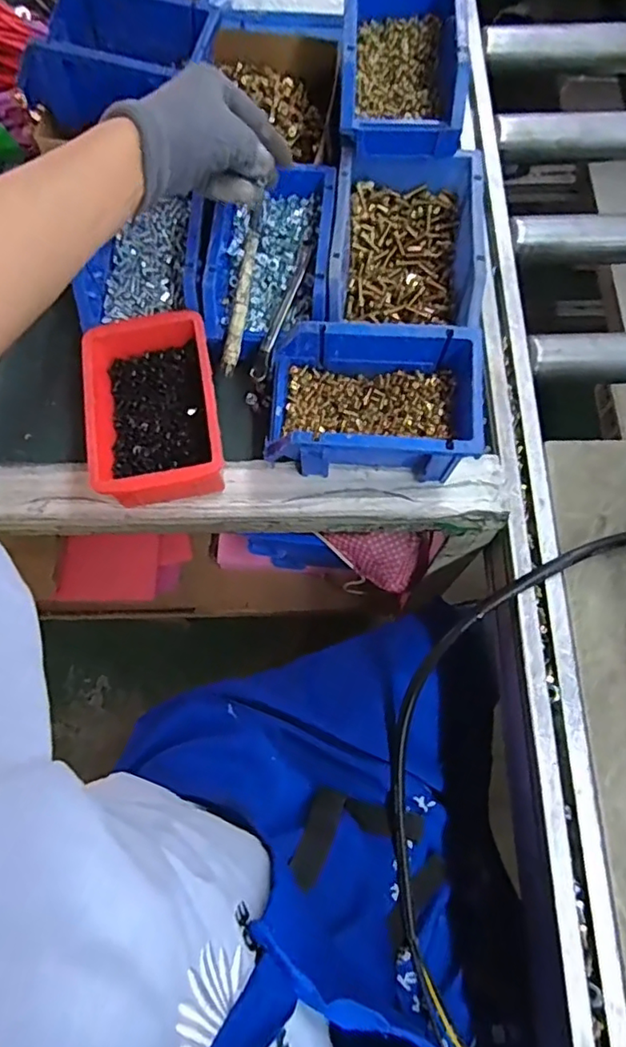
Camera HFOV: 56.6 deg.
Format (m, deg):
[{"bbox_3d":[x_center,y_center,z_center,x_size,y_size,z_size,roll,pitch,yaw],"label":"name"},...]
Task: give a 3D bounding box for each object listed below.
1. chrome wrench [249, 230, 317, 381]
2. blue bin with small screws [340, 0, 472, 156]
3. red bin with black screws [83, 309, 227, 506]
[{"bbox_3d":[-0.023,-0.189,0.498,0.014,0.008,0.152,17,72,6],"label":"chrome wrench"},{"bbox_3d":[0.076,-0.399,0.494,0.100,0.059,0.166,2,71,1],"label":"blue bin with small screws"},{"bbox_3d":[-0.126,-0.092,0.472,0.099,0.059,0.154,-9,71,-2],"label":"red bin with black screws"}]

